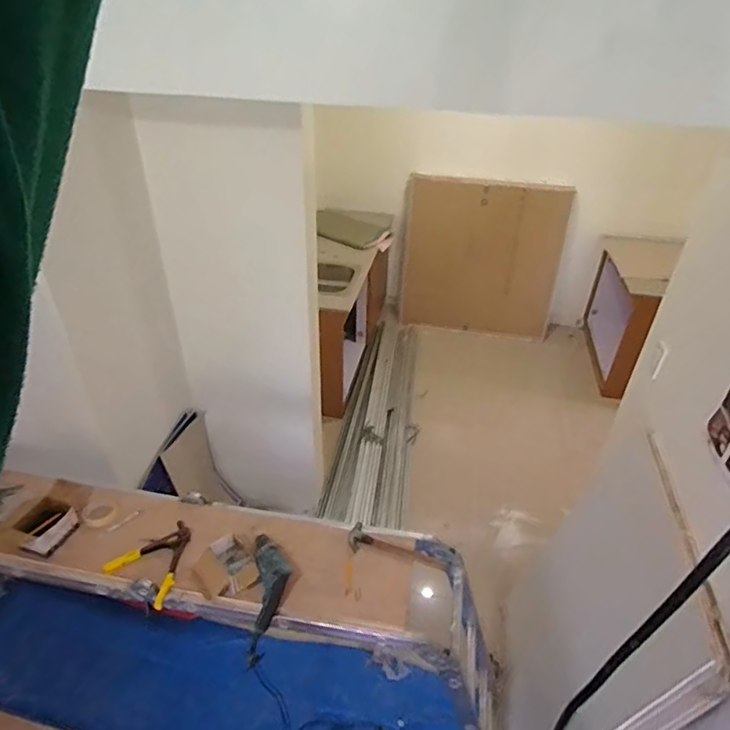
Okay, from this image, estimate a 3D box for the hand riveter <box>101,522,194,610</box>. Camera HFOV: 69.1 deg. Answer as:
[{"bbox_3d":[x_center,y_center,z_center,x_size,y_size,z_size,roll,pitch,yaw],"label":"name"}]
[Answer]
[{"bbox_3d":[-0.624,0.589,1.620,0.232,0.044,0.239,20,39,25],"label":"hand riveter"}]

